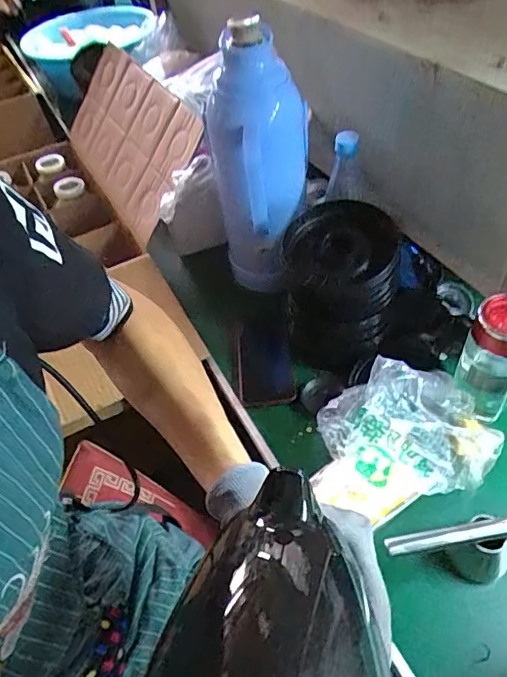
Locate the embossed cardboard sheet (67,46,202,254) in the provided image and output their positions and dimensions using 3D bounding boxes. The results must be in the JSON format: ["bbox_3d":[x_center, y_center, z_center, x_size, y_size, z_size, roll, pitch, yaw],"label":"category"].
[{"bbox_3d":[-0.218,-0.341,0.897,0.025,0.223,0.401,3,38,-44],"label":"embossed cardboard sheet"}]

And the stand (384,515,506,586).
[{"bbox_3d":[0.232,0.212,0.511,0.200,0.080,0.041,-8,47,-1],"label":"stand"}]

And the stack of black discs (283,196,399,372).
[{"bbox_3d":[0.113,-0.065,0.676,0.141,0.168,0.132,6,48,12],"label":"stack of black discs"}]

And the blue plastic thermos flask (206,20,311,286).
[{"bbox_3d":[0.010,-0.210,0.687,0.133,0.332,0.116,-5,47,2],"label":"blue plastic thermos flask"}]

